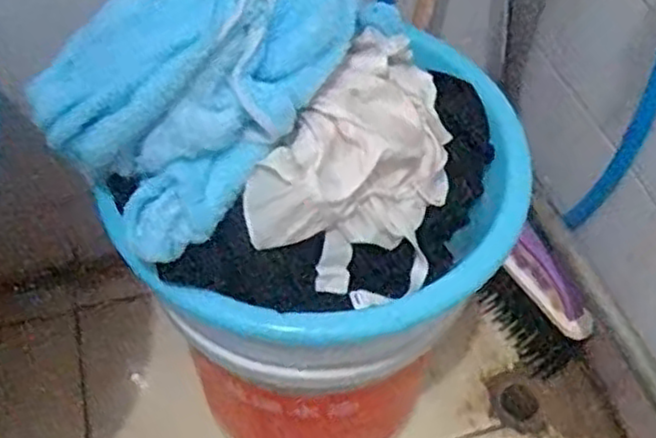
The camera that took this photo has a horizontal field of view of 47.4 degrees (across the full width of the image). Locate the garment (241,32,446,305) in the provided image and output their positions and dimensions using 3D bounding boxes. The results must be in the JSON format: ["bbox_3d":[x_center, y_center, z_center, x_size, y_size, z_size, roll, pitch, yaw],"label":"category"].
[{"bbox_3d":[0.026,-0.046,0.552,0.125,0.104,0.200,12,52,8],"label":"garment"}]

